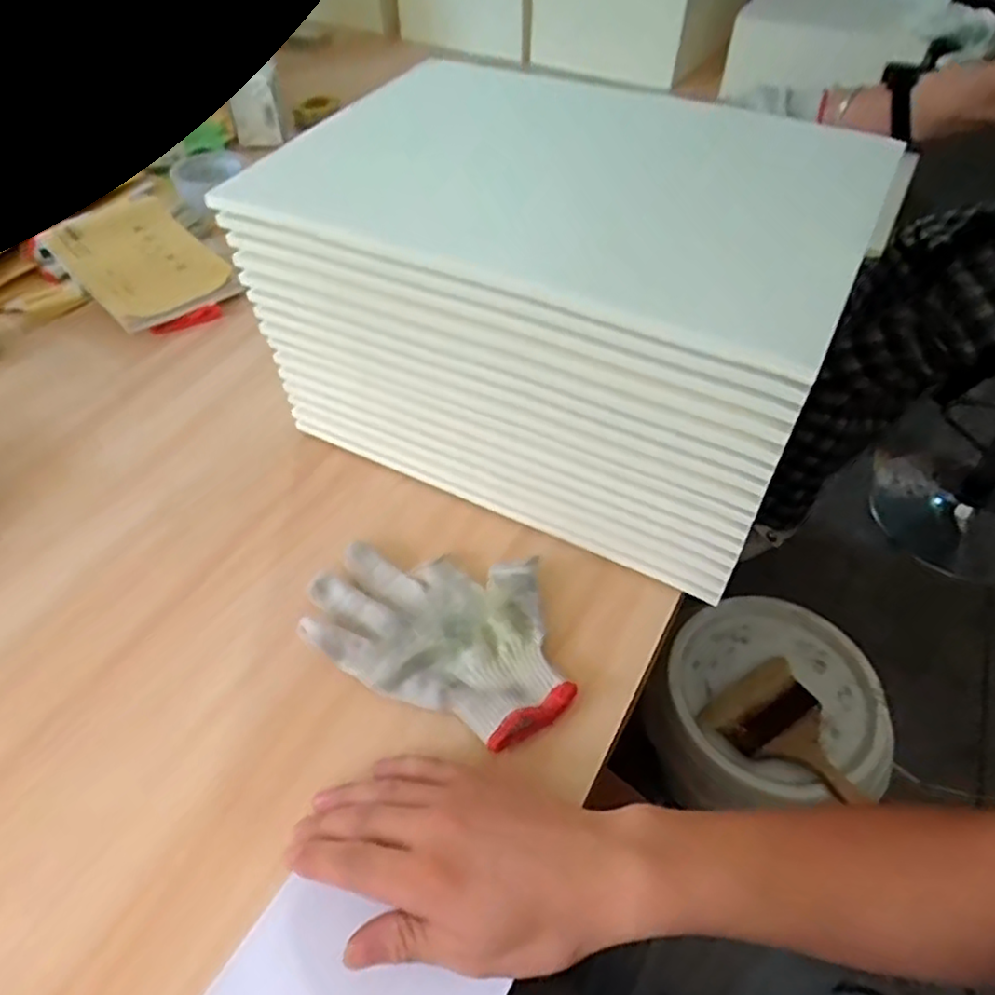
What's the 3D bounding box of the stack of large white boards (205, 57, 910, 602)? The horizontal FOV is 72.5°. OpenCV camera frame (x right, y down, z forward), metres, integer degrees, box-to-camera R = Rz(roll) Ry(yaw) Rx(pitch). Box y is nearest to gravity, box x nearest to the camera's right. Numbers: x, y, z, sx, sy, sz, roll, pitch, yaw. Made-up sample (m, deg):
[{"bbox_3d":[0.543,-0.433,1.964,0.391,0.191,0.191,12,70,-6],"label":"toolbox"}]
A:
[{"bbox_3d":[0.035,-0.133,0.502,0.367,0.228,0.217,23,53,19],"label":"stack of large white boards"}]

